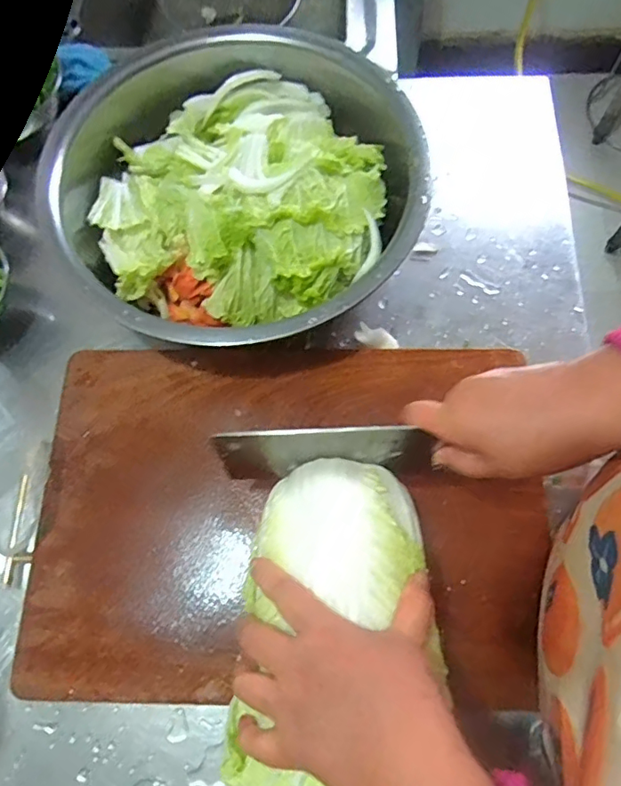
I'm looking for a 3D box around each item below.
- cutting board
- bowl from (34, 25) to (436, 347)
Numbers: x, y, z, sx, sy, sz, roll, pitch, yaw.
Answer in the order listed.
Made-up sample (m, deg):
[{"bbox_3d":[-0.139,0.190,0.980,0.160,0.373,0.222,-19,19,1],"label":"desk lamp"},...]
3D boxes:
[{"bbox_3d":[-0.022,0.105,0.507,0.457,0.036,0.323,1,72,-1],"label":"cutting board"},{"bbox_3d":[-0.077,-0.208,0.557,0.366,0.102,0.367,-2,72,-2],"label":"bowl"}]

